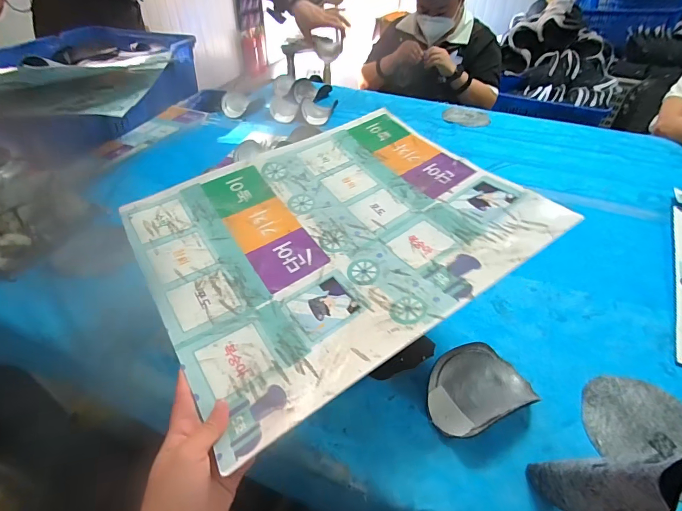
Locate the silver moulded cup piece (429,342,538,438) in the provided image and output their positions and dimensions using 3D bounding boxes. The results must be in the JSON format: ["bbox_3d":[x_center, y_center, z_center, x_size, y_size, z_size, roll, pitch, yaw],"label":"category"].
[{"bbox_3d":[0.173,0.167,0.481,0.141,0.038,0.096,-17,45,-19],"label":"silver moulded cup piece"}]

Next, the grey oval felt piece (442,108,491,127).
[{"bbox_3d":[0.401,-0.444,1.199,0.147,0.005,0.108,21,51,23],"label":"grey oval felt piece"}]

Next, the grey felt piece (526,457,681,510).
[{"bbox_3d":[0.248,0.219,0.354,0.048,0.147,0.039,41,51,5],"label":"grey felt piece"}]

